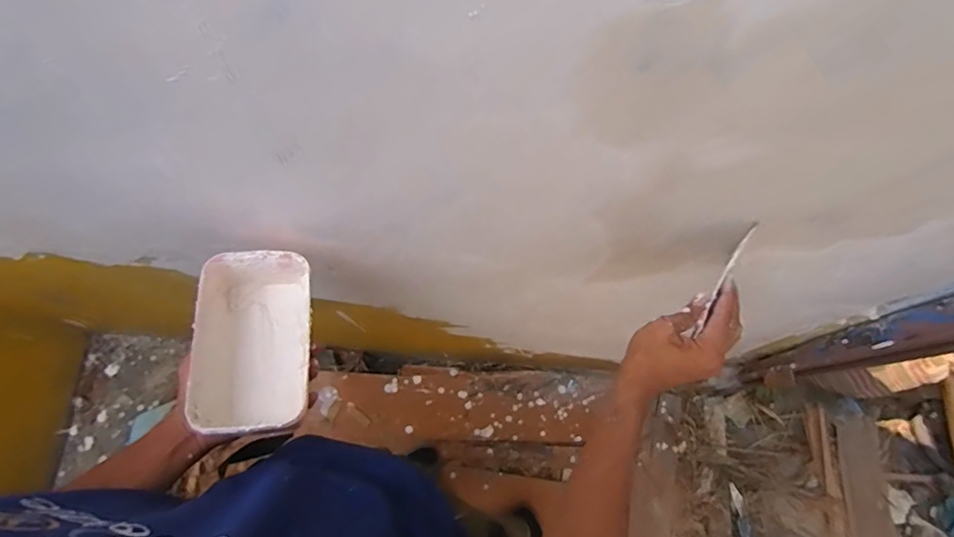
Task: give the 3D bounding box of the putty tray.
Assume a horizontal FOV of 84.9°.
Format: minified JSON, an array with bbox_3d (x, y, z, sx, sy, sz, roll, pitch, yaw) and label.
[{"bbox_3d":[-0.226,0.076,0.555,0.104,0.096,0.186,-9,70,-3],"label":"putty tray"}]

